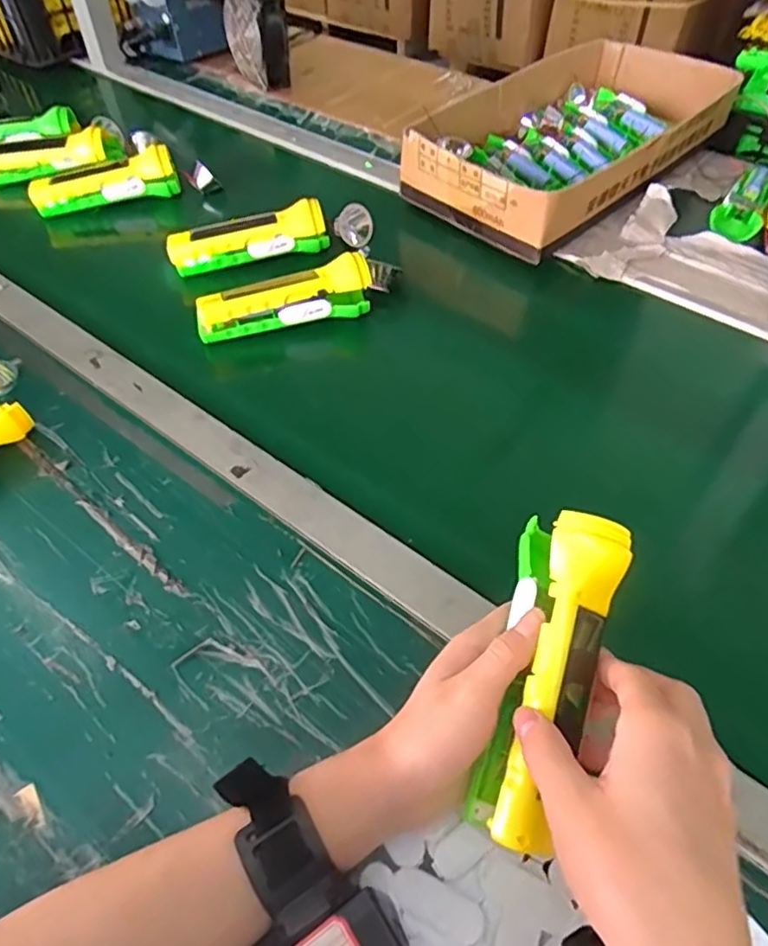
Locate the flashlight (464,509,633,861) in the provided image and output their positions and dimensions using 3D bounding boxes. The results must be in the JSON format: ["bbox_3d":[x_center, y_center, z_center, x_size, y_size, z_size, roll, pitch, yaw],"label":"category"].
[{"bbox_3d":[0.083,0.101,0.318,0.052,0.037,0.162,18,76,12],"label":"flashlight"}]

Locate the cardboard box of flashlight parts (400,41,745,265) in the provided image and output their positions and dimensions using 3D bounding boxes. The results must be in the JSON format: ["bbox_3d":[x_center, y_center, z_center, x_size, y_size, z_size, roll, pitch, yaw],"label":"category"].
[{"bbox_3d":[0.240,-0.426,0.772,0.444,0.070,0.230,-37,61,-25],"label":"cardboard box of flashlight parts"}]

